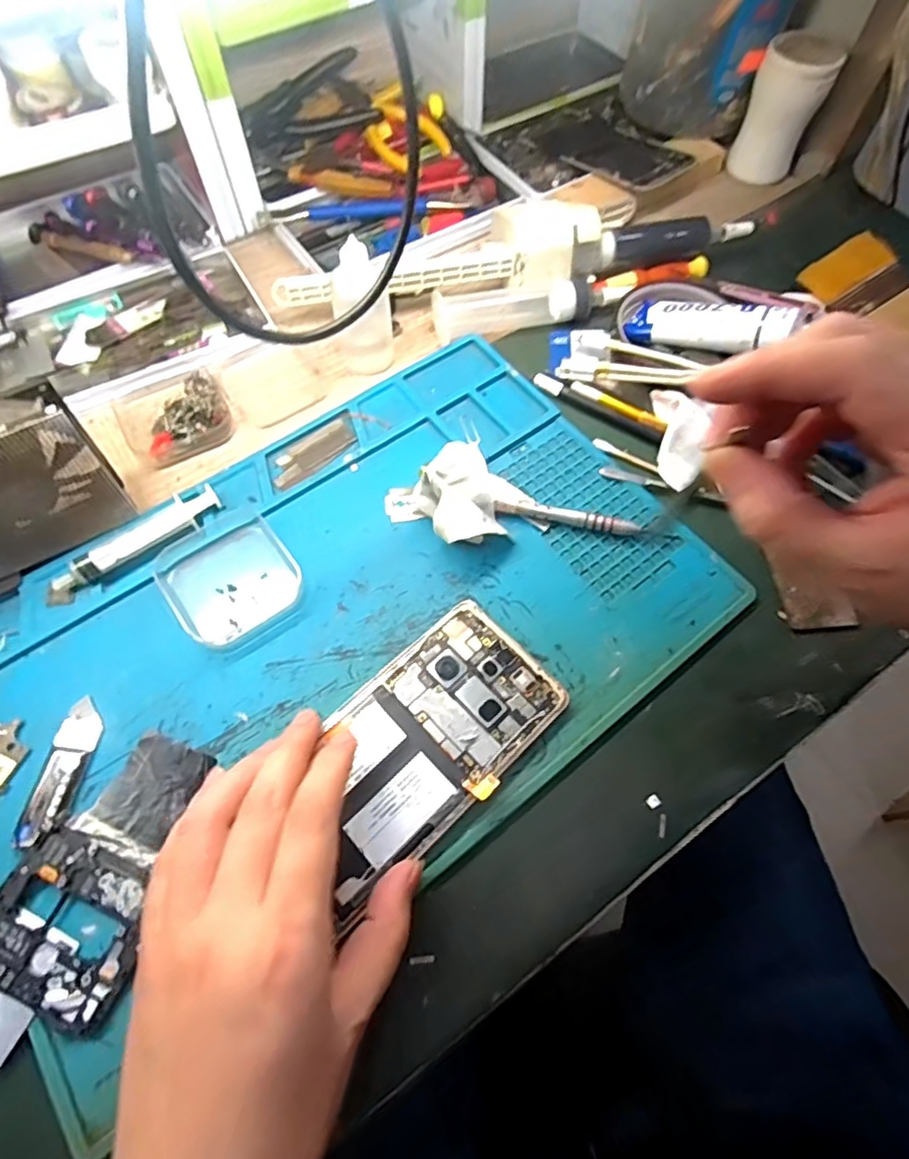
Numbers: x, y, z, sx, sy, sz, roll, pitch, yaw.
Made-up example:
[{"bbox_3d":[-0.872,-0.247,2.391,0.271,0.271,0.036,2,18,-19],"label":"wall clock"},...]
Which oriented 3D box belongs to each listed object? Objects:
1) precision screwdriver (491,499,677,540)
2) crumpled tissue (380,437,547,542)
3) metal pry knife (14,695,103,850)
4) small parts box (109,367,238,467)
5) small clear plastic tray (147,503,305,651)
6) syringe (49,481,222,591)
[{"bbox_3d":[0.074,-0.033,0.339,0.103,0.011,0.008,8,64,2],"label":"precision screwdriver"},{"bbox_3d":[0.007,-0.046,0.335,0.077,0.027,0.062,40,69,16],"label":"crumpled tissue"},{"bbox_3d":[-0.181,0.087,0.275,0.020,0.005,0.065,7,64,2],"label":"metal pry knife"},{"bbox_3d":[-0.174,-0.106,0.369,0.064,0.014,0.064,-27,68,-14],"label":"small parts box"},{"bbox_3d":[-0.120,-0.003,0.319,0.063,0.012,0.073,-33,69,-16],"label":"small clear plastic tray"},{"bbox_3d":[-0.169,-0.022,0.323,0.091,0.015,0.017,-34,70,-16],"label":"syringe"}]

